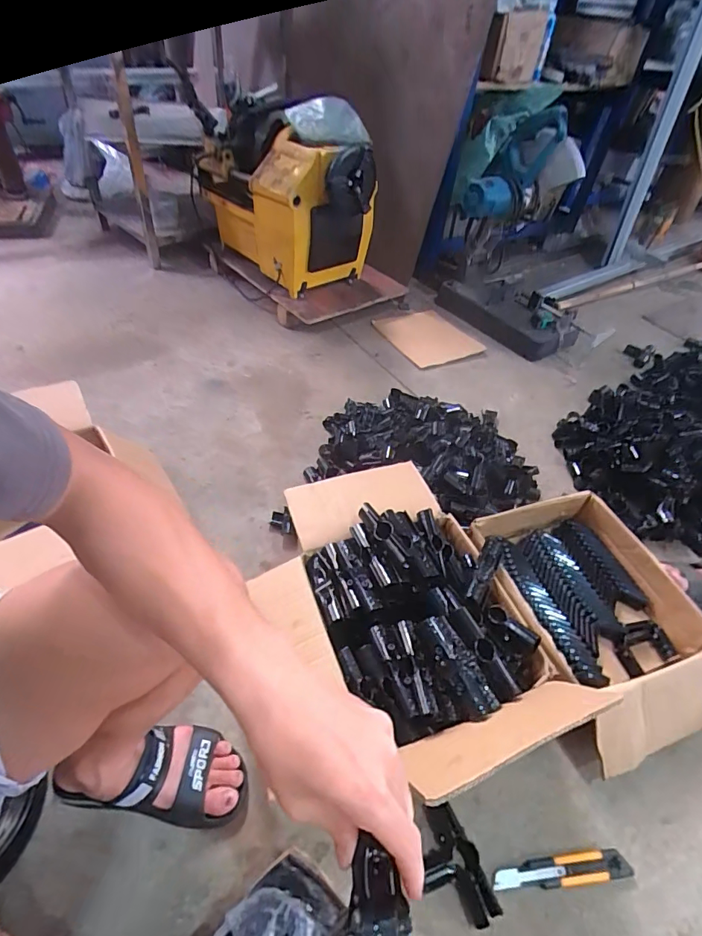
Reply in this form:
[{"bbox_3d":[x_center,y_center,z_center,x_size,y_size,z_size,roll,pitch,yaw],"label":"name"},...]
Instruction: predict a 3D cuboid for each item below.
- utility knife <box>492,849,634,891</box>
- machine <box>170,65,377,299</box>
[{"bbox_3d":[0.280,0.535,0.620,0.188,0.010,0.034,0,46,-7],"label":"utility knife"},{"bbox_3d":[-0.221,-0.874,1.471,0.378,0.425,0.630,-20,51,-25],"label":"machine"}]

